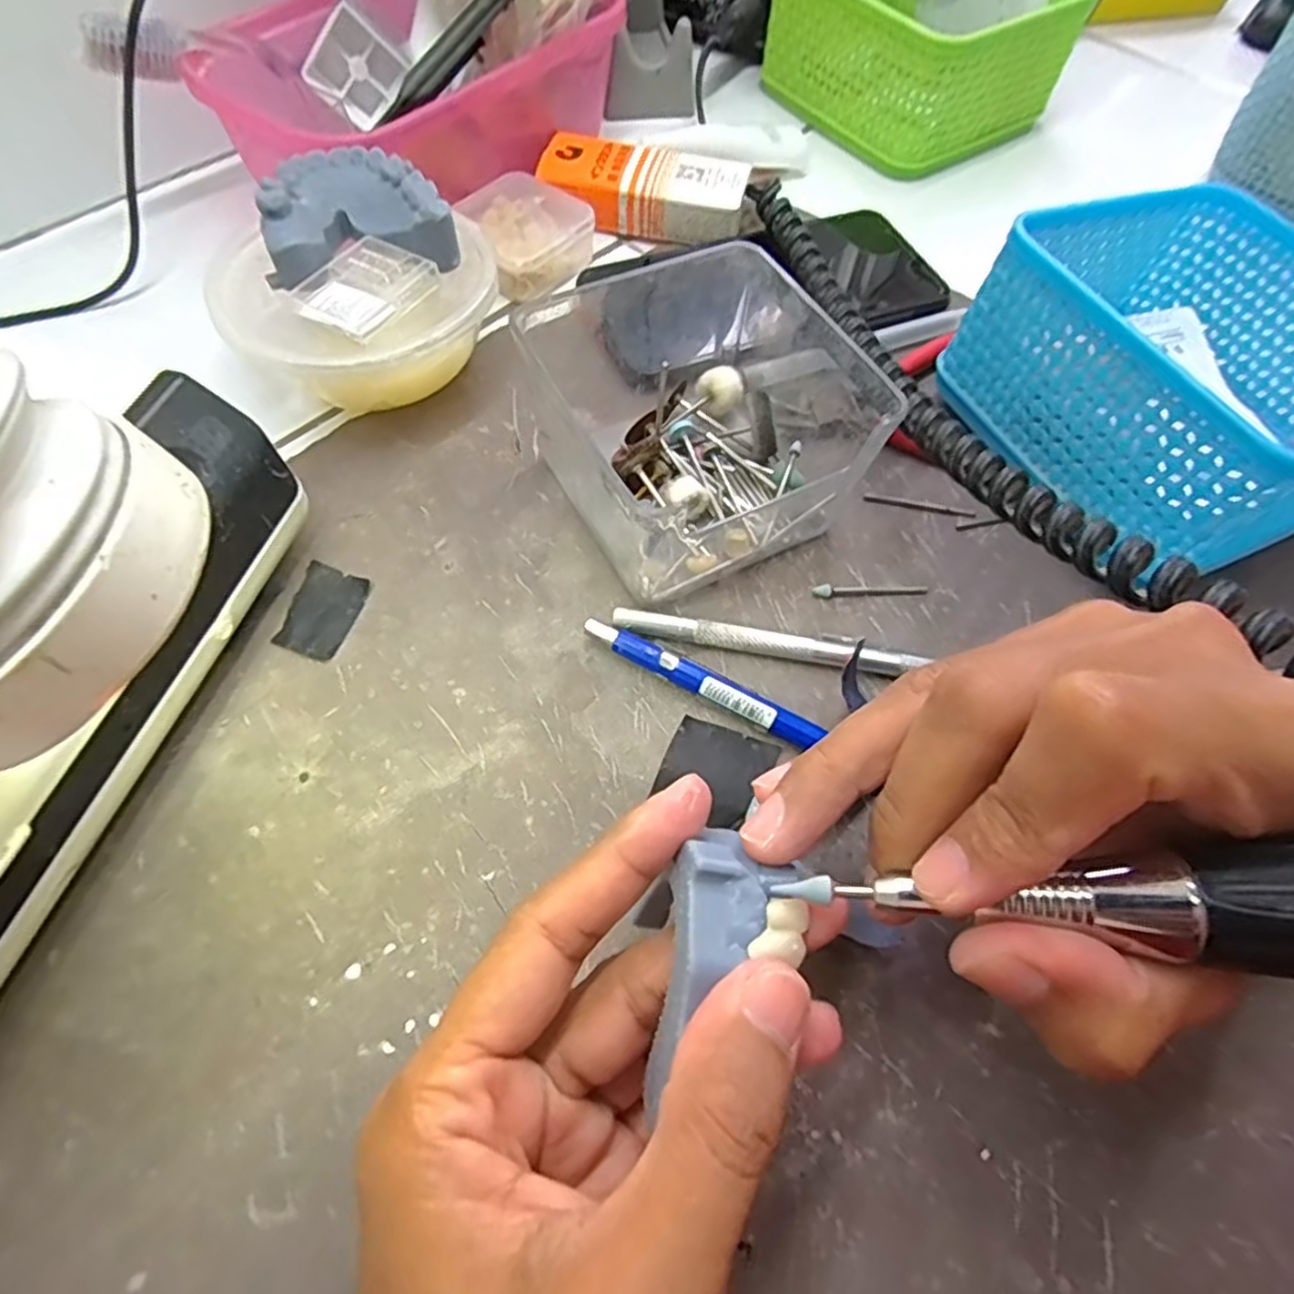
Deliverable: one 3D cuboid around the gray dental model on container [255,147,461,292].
[{"bbox_3d":[-0.107,-0.163,0.269,0.065,0.021,0.052,-9,62,-8],"label":"gray dental model on container"}]

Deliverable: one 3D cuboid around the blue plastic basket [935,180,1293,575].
[{"bbox_3d":[0.201,-0.104,0.268,0.133,0.072,0.128,-22,65,-14],"label":"blue plastic basket"}]

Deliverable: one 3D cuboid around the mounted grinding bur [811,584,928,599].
[{"bbox_3d":[0.080,-0.021,0.259,0.042,0.004,0.005,-4,63,-4],"label":"mounted grinding bur"}]

